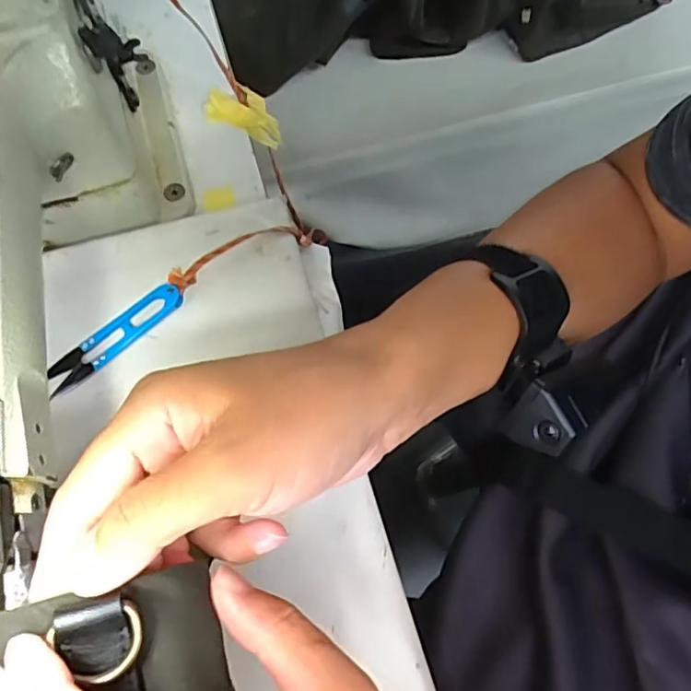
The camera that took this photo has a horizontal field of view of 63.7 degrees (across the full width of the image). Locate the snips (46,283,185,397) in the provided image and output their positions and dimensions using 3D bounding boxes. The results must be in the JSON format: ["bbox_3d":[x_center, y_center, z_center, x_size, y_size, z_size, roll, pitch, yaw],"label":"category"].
[{"bbox_3d":[-0.145,-0.006,0.351,0.096,0.010,0.022,-39,75,-11],"label":"snips"}]

